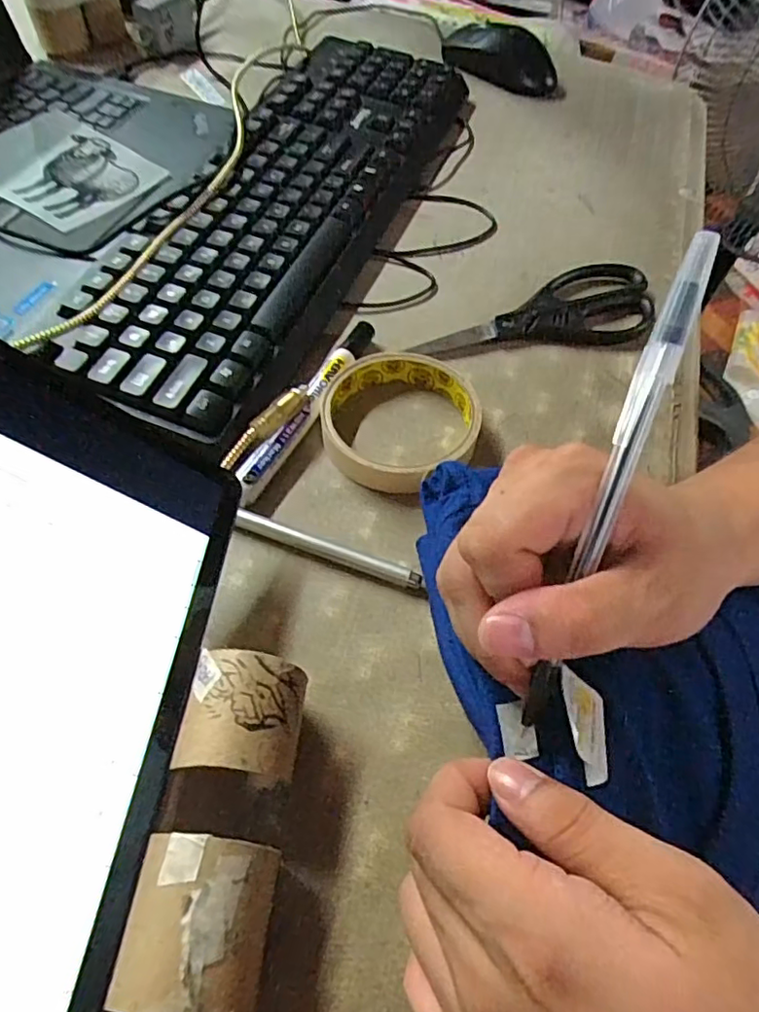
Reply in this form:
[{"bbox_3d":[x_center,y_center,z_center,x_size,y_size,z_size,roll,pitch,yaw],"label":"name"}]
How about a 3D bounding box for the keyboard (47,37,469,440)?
[{"bbox_3d":[-0.059,-0.216,0.403,0.122,0.031,0.417,19,58,7],"label":"keyboard"}]

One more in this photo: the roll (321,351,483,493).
[{"bbox_3d":[0.011,-0.046,0.315,0.082,0.020,0.085,2,58,-4],"label":"roll"}]

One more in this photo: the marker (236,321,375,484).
[{"bbox_3d":[-0.036,-0.060,0.323,0.016,0.016,0.135,24,59,10],"label":"marker"}]

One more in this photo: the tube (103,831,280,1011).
[{"bbox_3d":[-0.053,0.126,0.179,0.038,0.045,0.041,6,57,1],"label":"tube"}]

